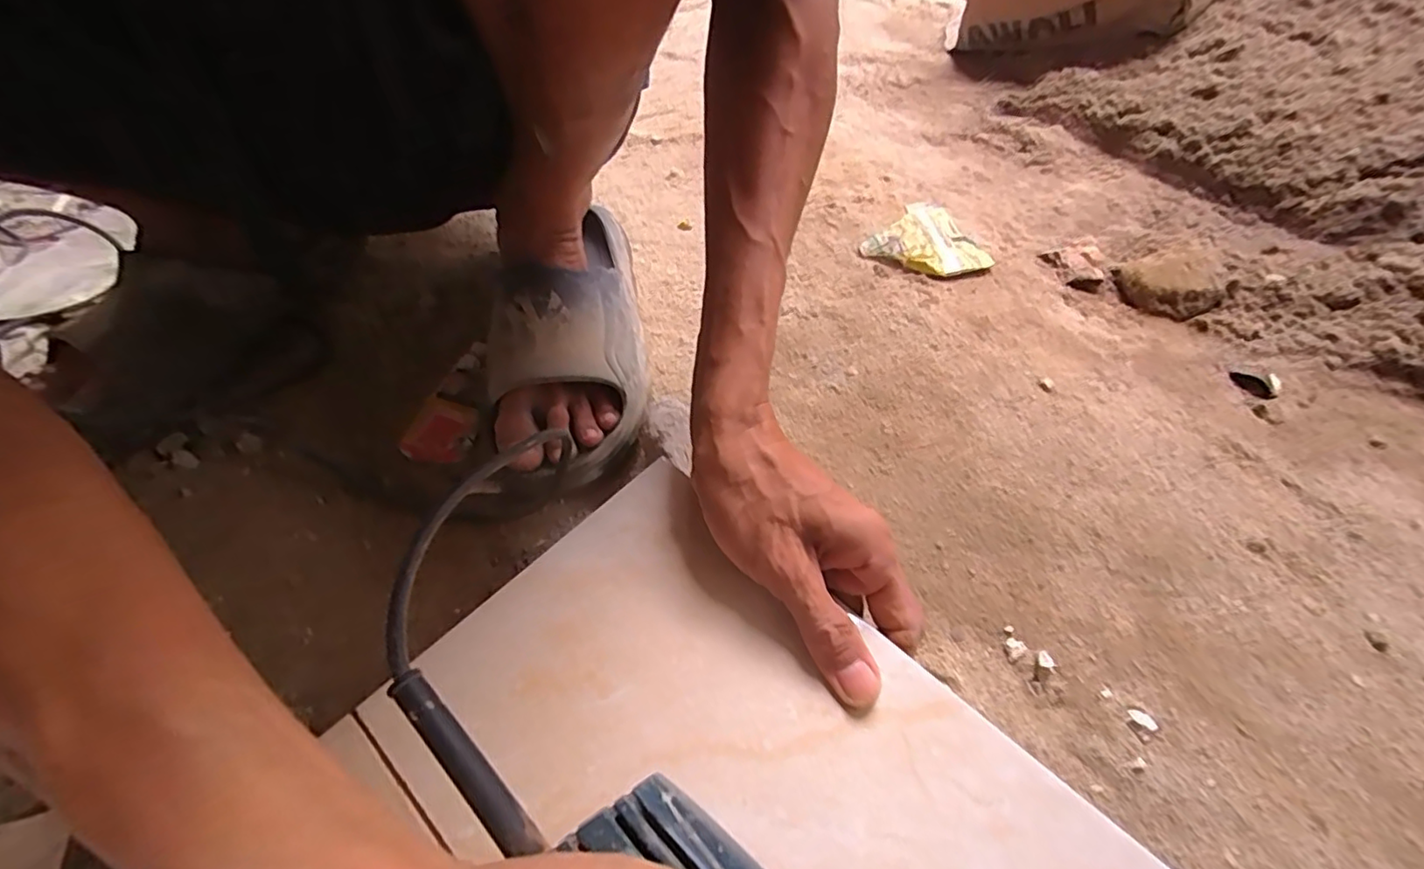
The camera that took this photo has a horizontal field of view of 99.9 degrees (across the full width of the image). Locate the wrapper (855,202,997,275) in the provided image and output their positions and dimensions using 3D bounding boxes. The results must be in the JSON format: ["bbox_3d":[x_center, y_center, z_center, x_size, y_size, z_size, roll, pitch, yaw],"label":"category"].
[{"bbox_3d":[0.227,-0.194,0.609,0.107,0.019,0.128,33,59,19],"label":"wrapper"}]

